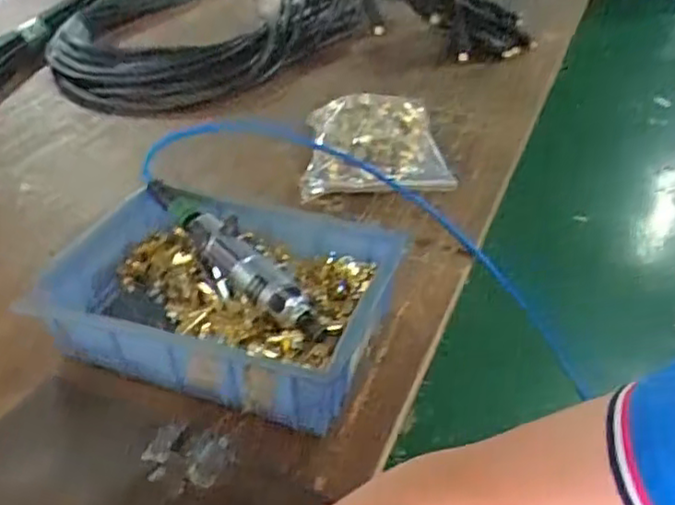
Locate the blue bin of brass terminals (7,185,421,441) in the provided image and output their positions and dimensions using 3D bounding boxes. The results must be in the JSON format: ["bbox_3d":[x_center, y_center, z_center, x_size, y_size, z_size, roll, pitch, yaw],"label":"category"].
[{"bbox_3d":[-0.105,0.043,0.626,0.290,0.083,0.197,10,38,14],"label":"blue bin of brass terminals"}]

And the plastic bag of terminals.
[{"bbox_3d":[0.042,-0.144,0.879,0.183,0.070,0.192,-4,37,-4],"label":"plastic bag of terminals"}]

